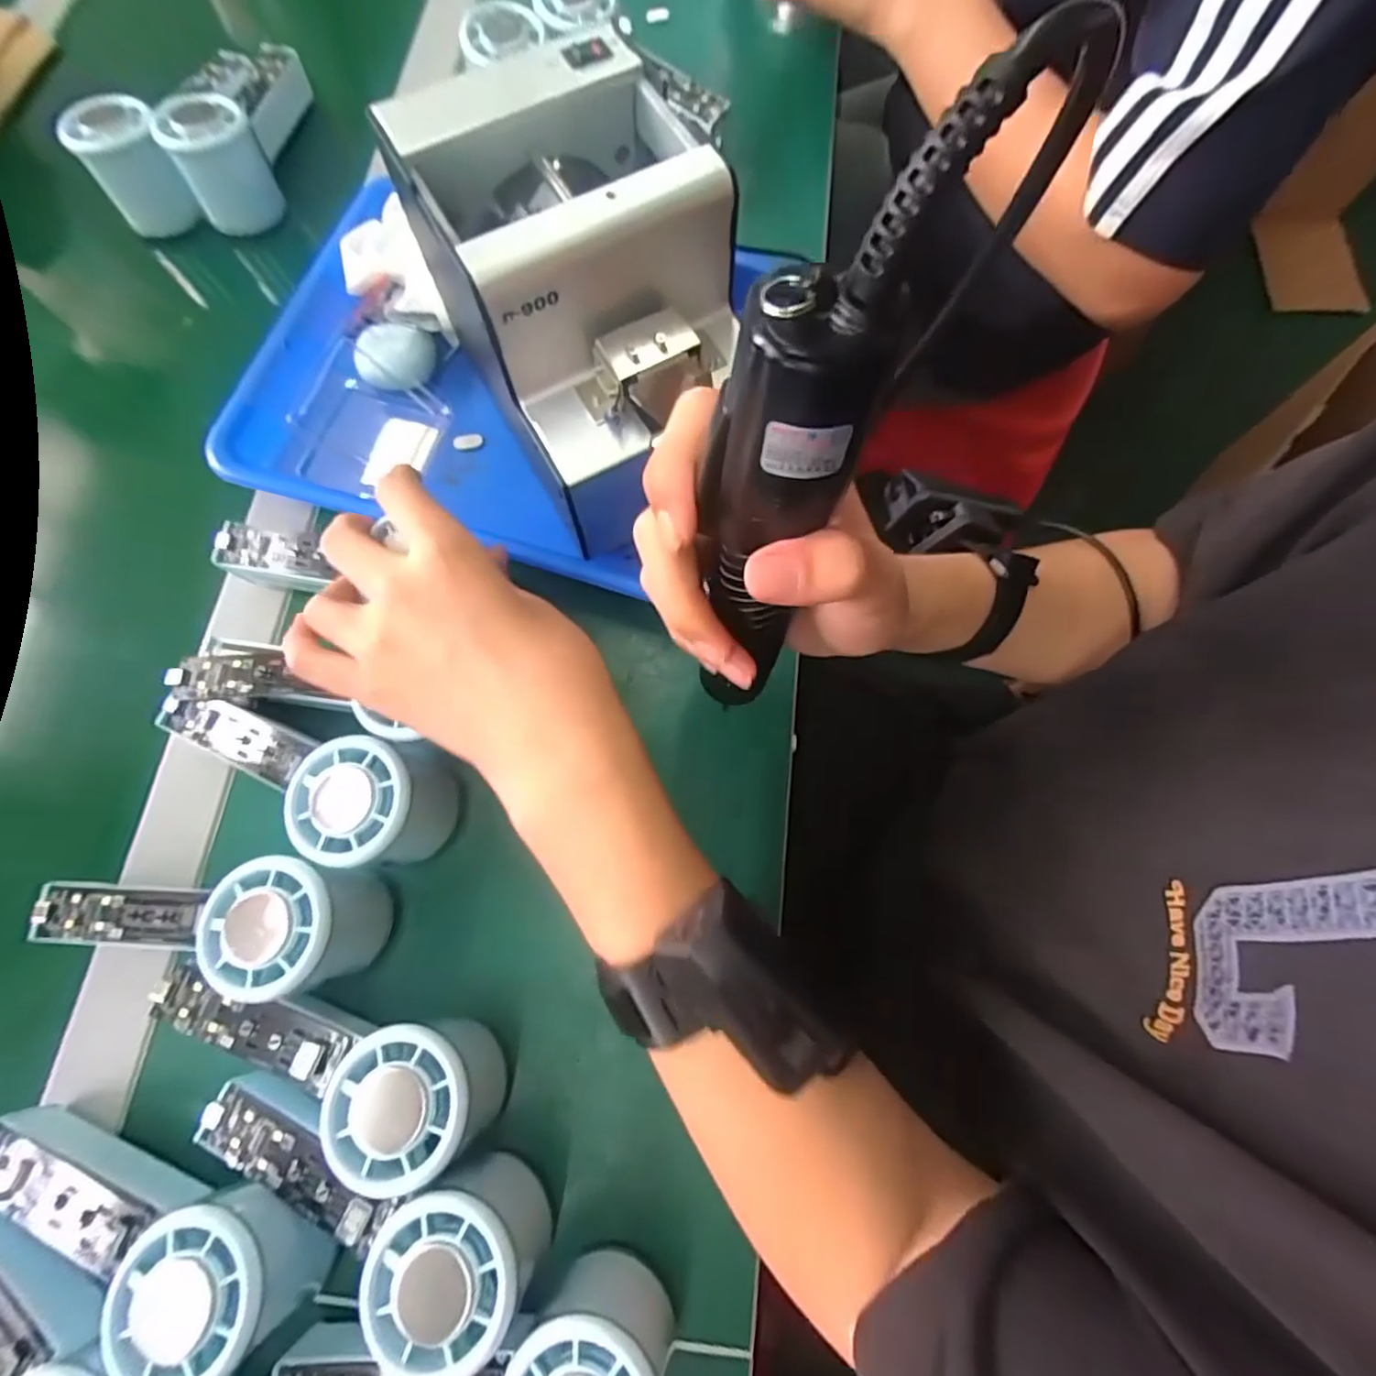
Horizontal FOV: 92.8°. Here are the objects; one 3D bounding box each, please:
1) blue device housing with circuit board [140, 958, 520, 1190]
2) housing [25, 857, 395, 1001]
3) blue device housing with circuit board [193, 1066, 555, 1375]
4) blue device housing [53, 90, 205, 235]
[{"bbox_3d":[-0.157,0.163,0.286,0.164,0.062,0.058,11,73,5],"label":"blue device housing with circuit board"},{"bbox_3d":[-0.224,0.110,0.300,0.157,0.057,0.055,-2,72,0],"label":"housing"},{"bbox_3d":[-0.134,0.208,0.268,0.150,0.055,0.052,24,74,8],"label":"blue device housing with circuit board"},{"bbox_3d":[-0.370,-0.349,0.441,0.051,0.062,0.053,-31,75,-8],"label":"blue device housing"}]

